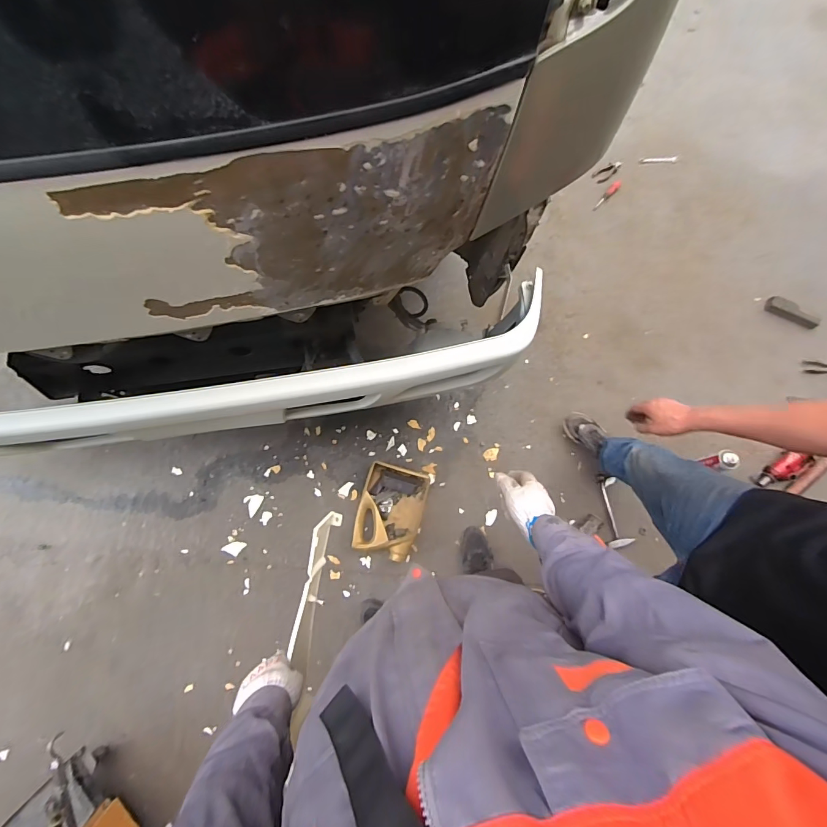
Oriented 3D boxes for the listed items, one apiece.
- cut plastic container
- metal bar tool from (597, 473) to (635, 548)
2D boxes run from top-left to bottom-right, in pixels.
[{"bbox_3d":[-0.073,0.321,1.377,0.204,0.076,0.283,14,72,2],"label":"cut plastic container"},{"bbox_3d":[0.682,0.327,1.407,0.072,0.031,0.240,-2,73,-3],"label":"metal bar tool"}]

